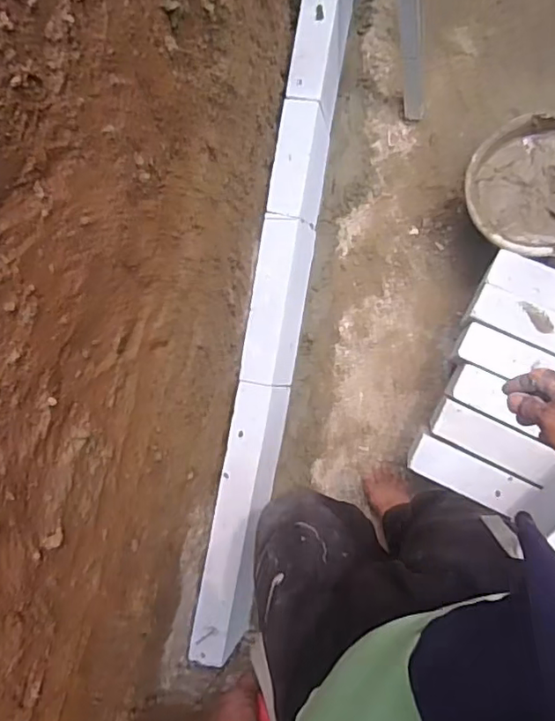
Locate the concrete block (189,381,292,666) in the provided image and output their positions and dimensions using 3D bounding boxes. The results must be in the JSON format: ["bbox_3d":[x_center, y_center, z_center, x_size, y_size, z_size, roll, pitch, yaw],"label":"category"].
[{"bbox_3d":[-0.070,0.340,1.248,0.108,0.188,0.572,9,90,10],"label":"concrete block"}]

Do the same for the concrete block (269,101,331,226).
[{"bbox_3d":[0.053,-0.421,1.266,0.084,0.212,0.233,10,90,10],"label":"concrete block"}]

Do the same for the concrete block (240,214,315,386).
[{"bbox_3d":[0.005,-0.128,1.282,0.091,0.198,0.358,9,90,10],"label":"concrete block"}]

